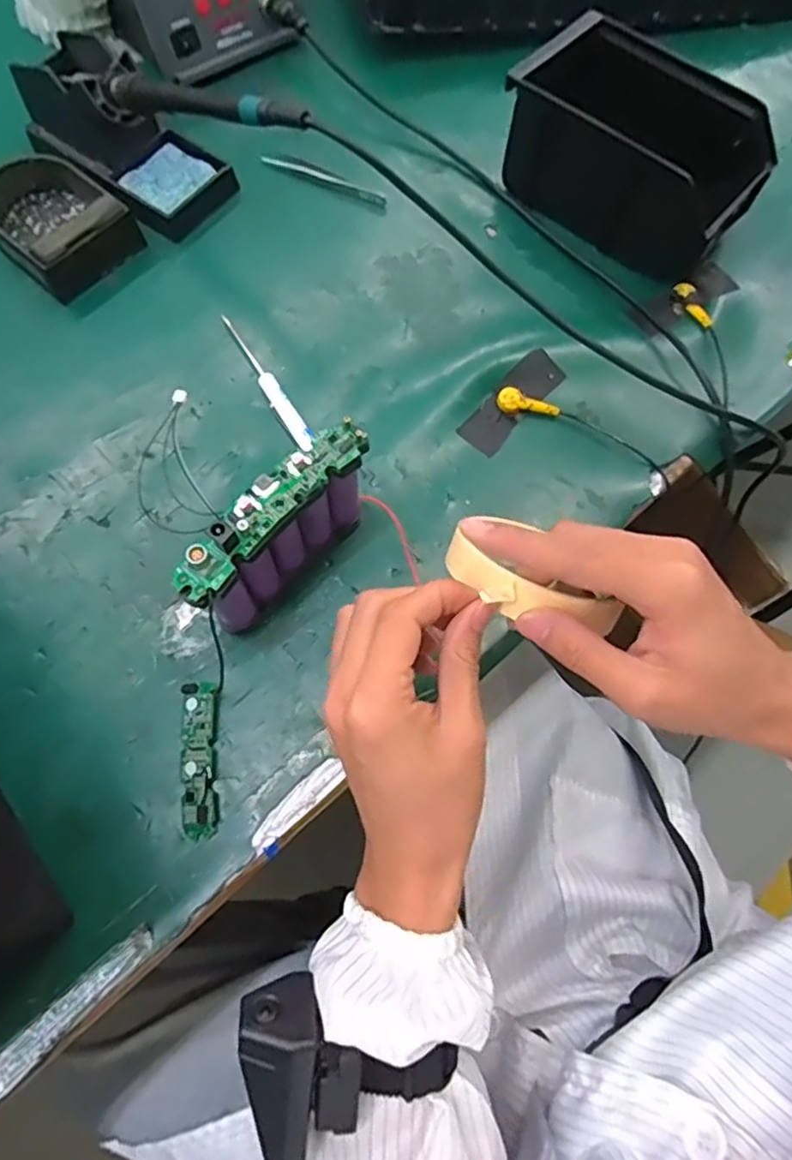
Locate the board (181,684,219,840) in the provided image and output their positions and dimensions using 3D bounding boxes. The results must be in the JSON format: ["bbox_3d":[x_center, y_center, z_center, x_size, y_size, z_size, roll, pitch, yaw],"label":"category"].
[{"bbox_3d":[-0.105,0.095,0.350,0.019,0.009,0.079,-4,70,-3],"label":"board"}]

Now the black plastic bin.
[{"bbox_3d":[0.170,-0.304,0.463,0.170,0.082,0.109,39,73,12],"label":"black plastic bin"}]

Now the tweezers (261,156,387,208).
[{"bbox_3d":[-0.054,-0.307,0.499,0.104,0.004,0.011,26,71,8],"label":"tweezers"}]

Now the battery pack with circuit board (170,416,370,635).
[{"bbox_3d":[-0.061,-0.025,0.348,0.024,0.095,0.115,39,73,12],"label":"battery pack with circuit board"}]

